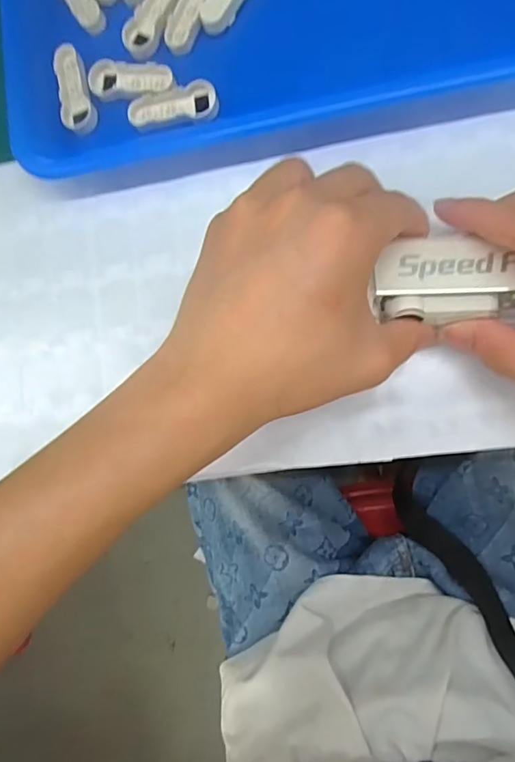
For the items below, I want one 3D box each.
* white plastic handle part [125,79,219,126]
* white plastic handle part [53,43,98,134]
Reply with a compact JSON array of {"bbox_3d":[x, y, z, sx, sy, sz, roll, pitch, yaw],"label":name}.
[{"bbox_3d":[-0.048,-0.155,0.283,0.050,0.009,0.016,-5,88,10],"label":"white plastic handle part"},{"bbox_3d":[-0.108,-0.172,0.298,0.019,0.009,0.052,-15,86,9],"label":"white plastic handle part"}]

